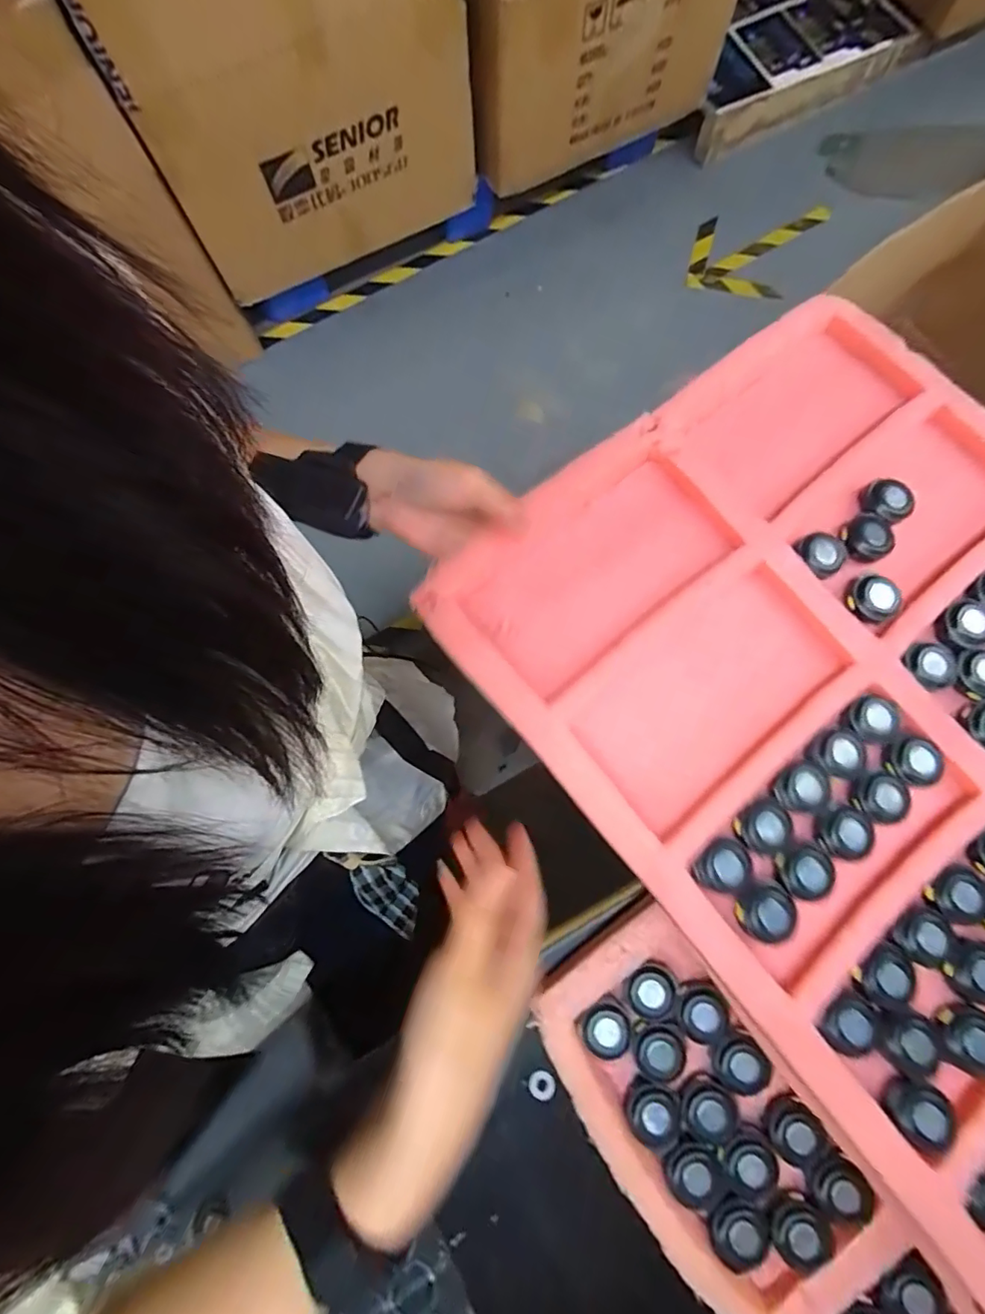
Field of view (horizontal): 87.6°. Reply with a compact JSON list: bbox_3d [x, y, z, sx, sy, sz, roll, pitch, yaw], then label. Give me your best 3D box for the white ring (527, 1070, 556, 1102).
[{"bbox_3d":[0.029,0.254,0.304,0.015,0.004,0.015,-1,74,5],"label":"white ring"}]

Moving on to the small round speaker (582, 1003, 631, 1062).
[{"bbox_3d":[0.065,0.213,0.292,0.027,0.009,0.025,-1,74,5],"label":"small round speaker"}]

